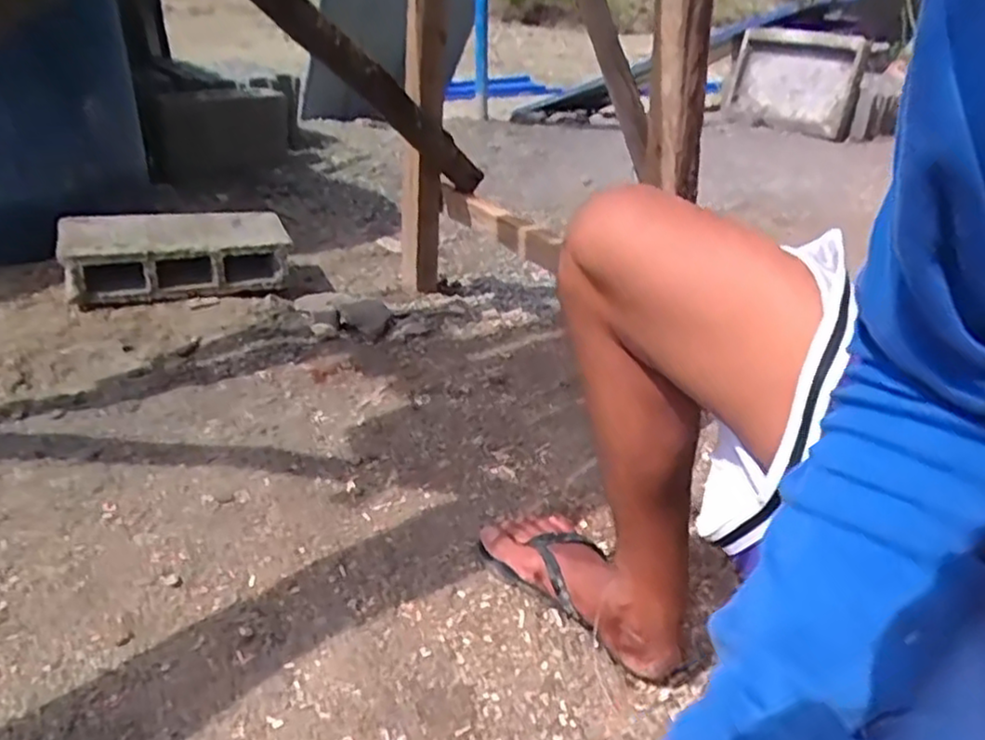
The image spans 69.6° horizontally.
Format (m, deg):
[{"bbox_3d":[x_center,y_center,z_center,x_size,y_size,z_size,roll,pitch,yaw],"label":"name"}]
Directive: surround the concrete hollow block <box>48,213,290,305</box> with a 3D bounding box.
[{"bbox_3d":[-0.586,-0.225,1.339,0.401,0.107,0.159,-16,37,-30],"label":"concrete hollow block"}]

